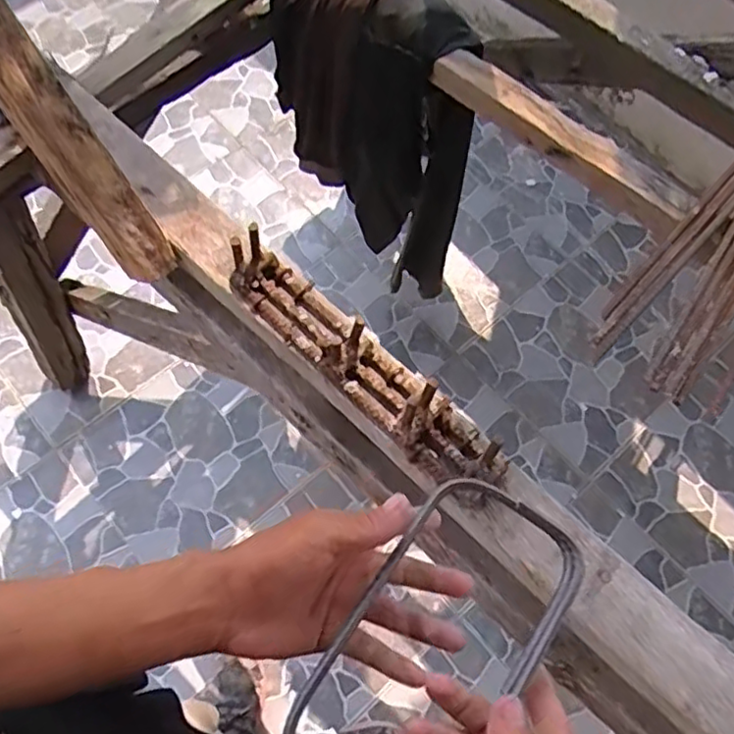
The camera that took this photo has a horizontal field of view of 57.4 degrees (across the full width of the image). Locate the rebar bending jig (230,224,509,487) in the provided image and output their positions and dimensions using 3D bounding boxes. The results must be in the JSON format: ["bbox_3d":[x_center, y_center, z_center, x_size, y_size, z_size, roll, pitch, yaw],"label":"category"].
[{"bbox_3d":[-0.010,-0.009,0.643,0.344,0.052,0.069,40,70,14],"label":"rebar bending jig"}]

